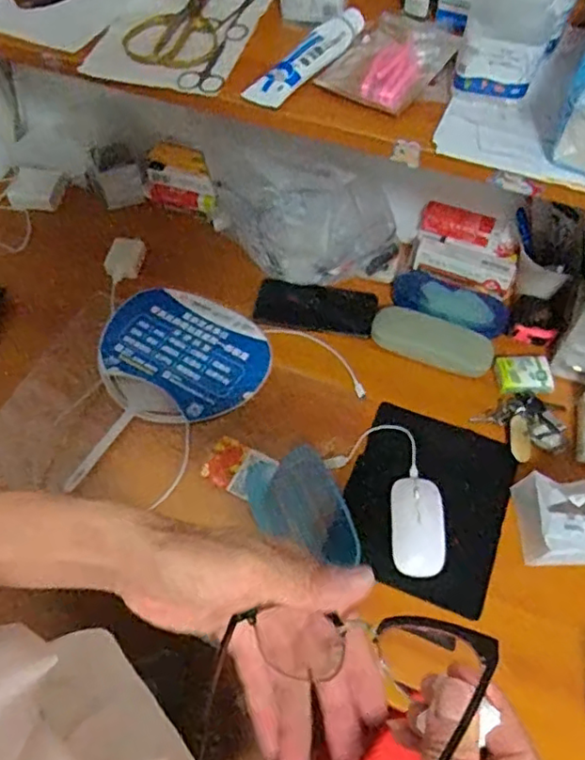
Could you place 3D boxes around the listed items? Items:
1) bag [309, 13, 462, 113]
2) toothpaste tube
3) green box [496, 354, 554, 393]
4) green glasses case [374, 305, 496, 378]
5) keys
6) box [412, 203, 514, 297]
[{"bbox_3d":[0.088,-0.282,0.539,0.080,0.014,0.126,31,64,18],"label":"bag"},{"bbox_3d":[0.016,-0.283,0.537,0.029,0.020,0.143,36,65,20],"label":"toothpaste tube"},{"bbox_3d":[0.293,-0.008,0.775,0.067,0.017,0.048,-5,59,-3],"label":"green box"},{"bbox_3d":[0.183,-0.052,0.803,0.156,0.025,0.058,20,61,12],"label":"green glasses case"},{"bbox_3d":[0.281,0.058,0.746,0.072,0.022,0.085,-28,63,-16],"label":"keys"},{"bbox_3d":[0.236,-0.177,0.830,0.138,0.031,0.092,20,94,15],"label":"box"}]

